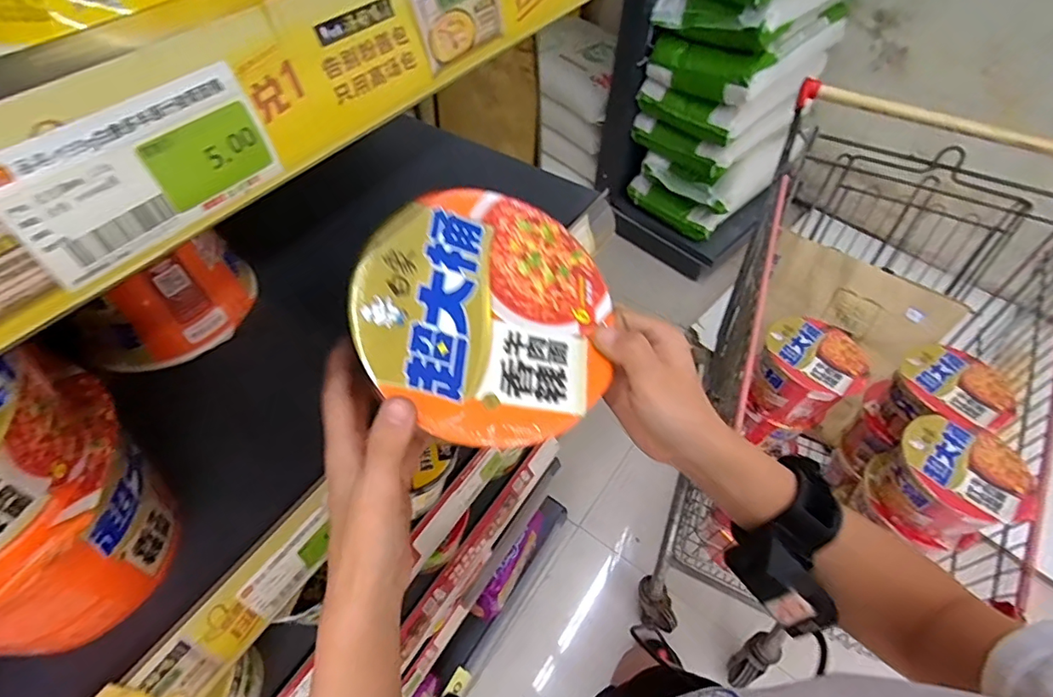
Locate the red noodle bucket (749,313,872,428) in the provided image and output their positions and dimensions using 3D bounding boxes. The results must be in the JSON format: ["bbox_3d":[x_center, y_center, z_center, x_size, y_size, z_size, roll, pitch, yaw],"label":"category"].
[{"bbox_3d":[0.429,0.040,0.821,0.131,0.109,0.134,1,53,-1],"label":"red noodle bucket"}]

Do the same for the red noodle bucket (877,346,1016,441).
[{"bbox_3d":[0.609,0.077,0.778,0.137,0.096,0.139,1,53,-1],"label":"red noodle bucket"}]

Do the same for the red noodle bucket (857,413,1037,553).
[{"bbox_3d":[0.548,0.178,0.710,0.146,0.120,0.147,-35,61,-25],"label":"red noodle bucket"}]

